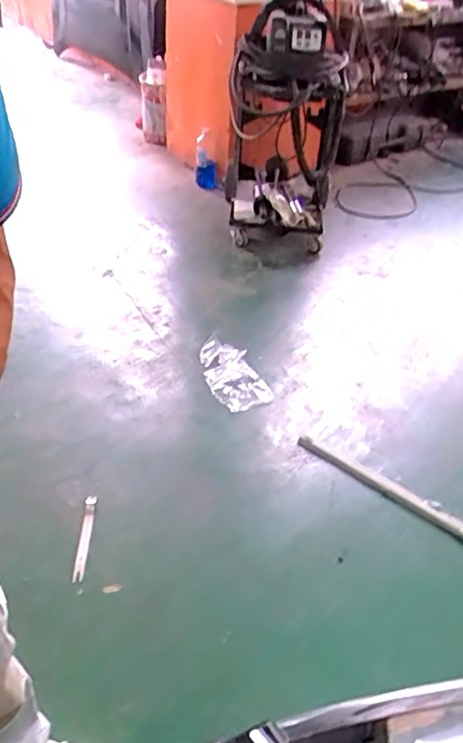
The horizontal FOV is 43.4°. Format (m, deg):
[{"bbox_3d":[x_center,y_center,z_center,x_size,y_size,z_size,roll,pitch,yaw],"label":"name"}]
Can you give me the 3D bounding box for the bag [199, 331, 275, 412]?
[{"bbox_3d":[-0.006,-0.006,1.882,0.168,0.044,0.346,-11,43,-18],"label":"bag"}]

